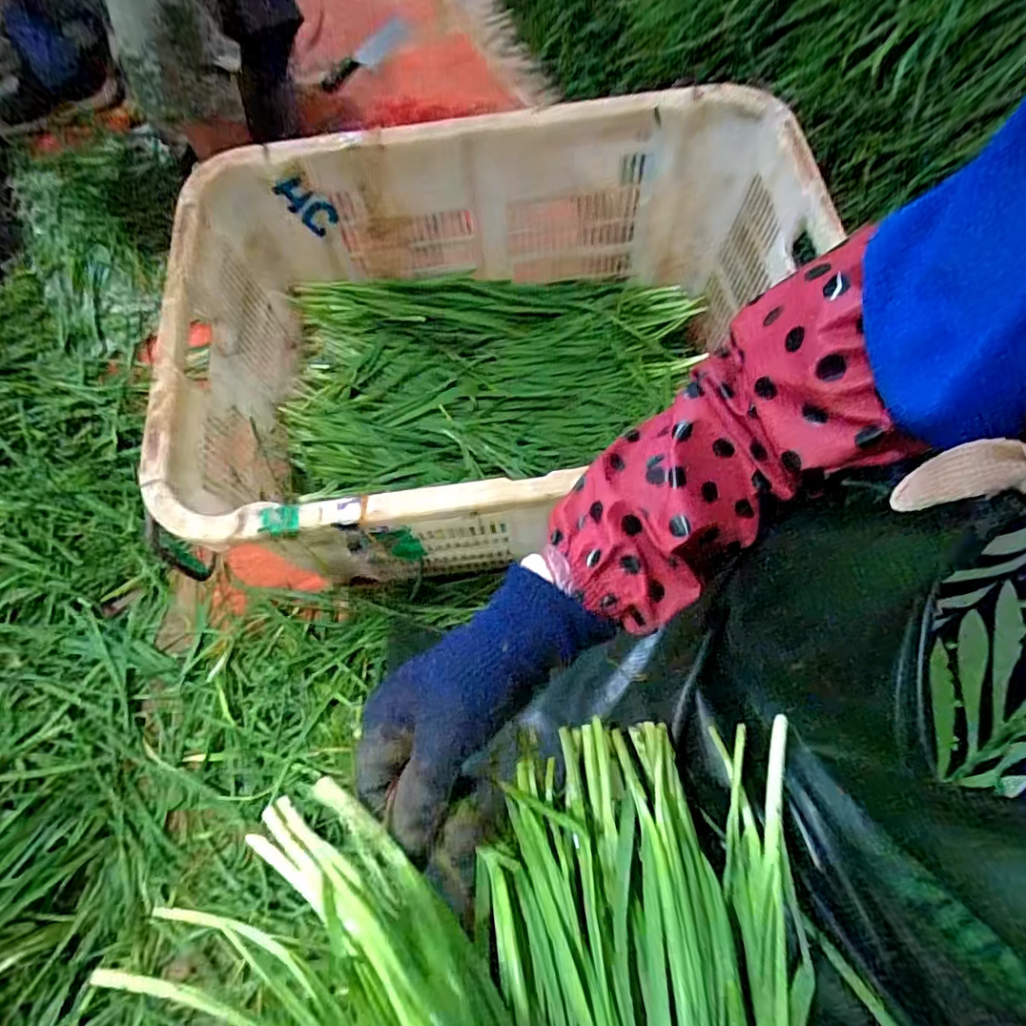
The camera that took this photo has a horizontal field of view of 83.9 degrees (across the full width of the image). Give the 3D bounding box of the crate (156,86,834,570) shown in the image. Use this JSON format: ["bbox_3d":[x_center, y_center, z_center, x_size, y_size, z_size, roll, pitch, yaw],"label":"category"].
[{"bbox_3d":[-0.006,-0.187,0.680,0.672,0.261,0.471,-8,69,0],"label":"crate"}]

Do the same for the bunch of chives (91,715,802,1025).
[{"bbox_3d":[0.003,0.287,0.208,0.283,0.146,0.372,-5,69,1],"label":"bunch of chives"}]

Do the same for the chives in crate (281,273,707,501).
[{"bbox_3d":[-0.008,-0.198,0.785,0.576,0.092,0.325,-12,69,-2],"label":"chives in crate"}]

